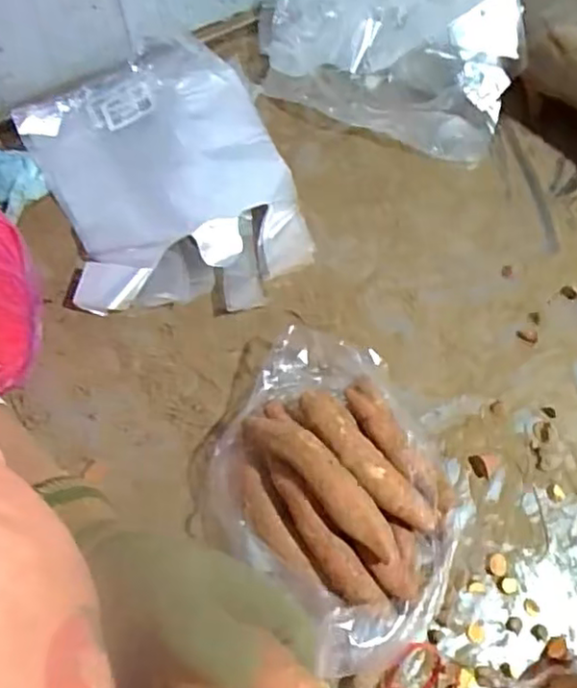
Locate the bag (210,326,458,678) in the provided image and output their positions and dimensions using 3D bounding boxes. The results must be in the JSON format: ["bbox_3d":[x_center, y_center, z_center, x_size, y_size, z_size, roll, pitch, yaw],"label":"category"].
[{"bbox_3d":[0.041,0.113,0.564,0.206,0.089,0.254,-35,67,-17],"label":"bag"}]

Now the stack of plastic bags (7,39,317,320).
[{"bbox_3d":[-0.133,-0.180,0.726,0.247,0.067,0.317,-19,63,-10],"label":"stack of plastic bags"}]

